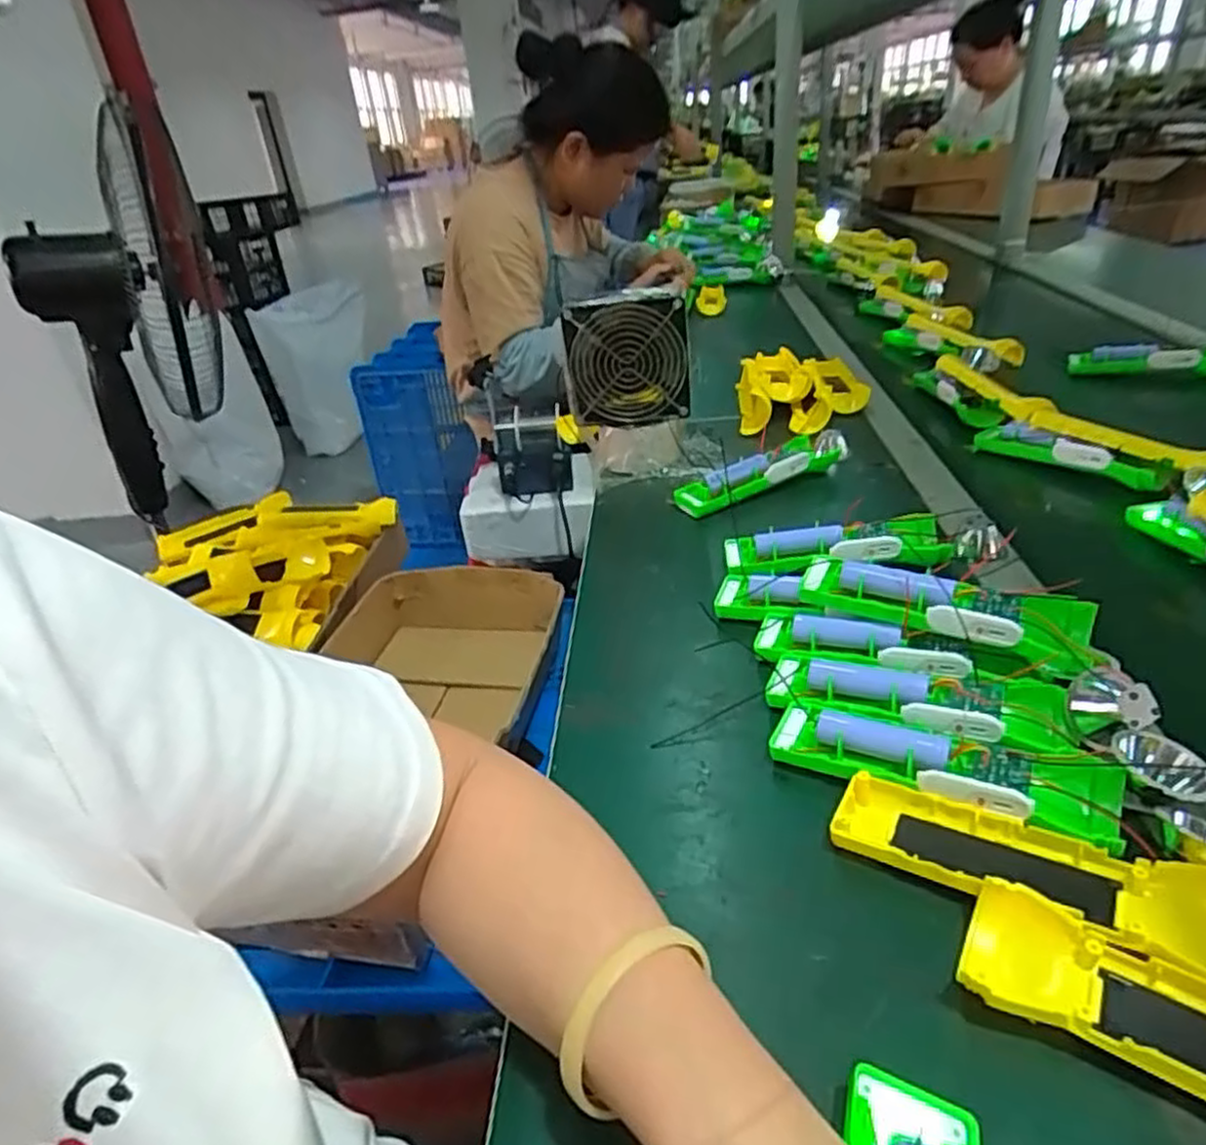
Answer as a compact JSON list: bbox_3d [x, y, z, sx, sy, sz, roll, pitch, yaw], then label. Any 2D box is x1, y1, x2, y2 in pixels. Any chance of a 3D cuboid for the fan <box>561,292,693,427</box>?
[{"bbox_3d":[0.024,-0.206,0.736,0.119,0.121,0.035,3,34,16],"label":"fan"}]

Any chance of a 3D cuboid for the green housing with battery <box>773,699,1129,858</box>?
[{"bbox_3d":[0.169,0.102,0.386,0.160,0.033,0.044,12,35,29],"label":"green housing with battery"}]

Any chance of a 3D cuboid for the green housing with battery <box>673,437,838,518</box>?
[{"bbox_3d":[0.146,-0.092,0.708,0.163,0.036,0.047,-20,35,-18],"label":"green housing with battery"}]

